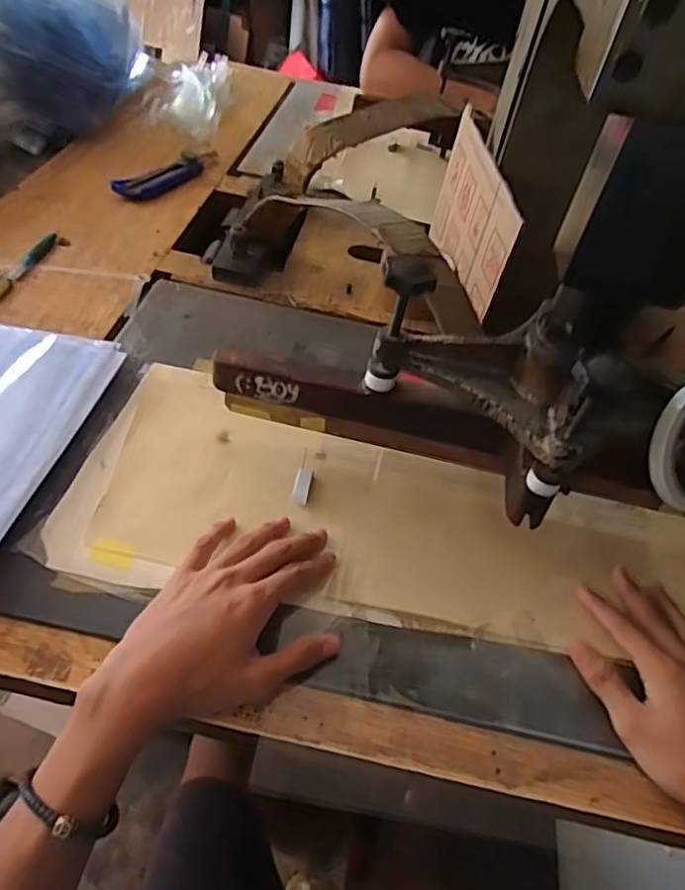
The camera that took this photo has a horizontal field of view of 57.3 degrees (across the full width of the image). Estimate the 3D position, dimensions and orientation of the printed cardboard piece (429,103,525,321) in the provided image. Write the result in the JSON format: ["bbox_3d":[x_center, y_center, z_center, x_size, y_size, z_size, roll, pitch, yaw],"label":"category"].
[{"bbox_3d":[0.134,-0.239,0.652,0.007,0.126,0.238,5,42,-11],"label":"printed cardboard piece"}]

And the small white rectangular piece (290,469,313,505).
[{"bbox_3d":[-0.032,0.032,0.493,0.013,0.004,0.034,13,47,2],"label":"small white rectangular piece"}]

